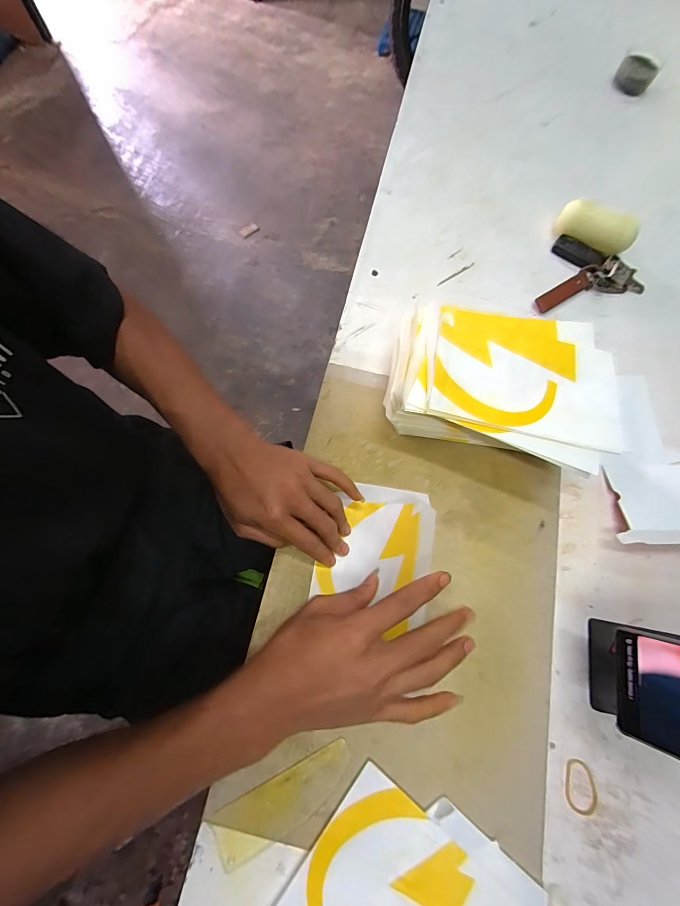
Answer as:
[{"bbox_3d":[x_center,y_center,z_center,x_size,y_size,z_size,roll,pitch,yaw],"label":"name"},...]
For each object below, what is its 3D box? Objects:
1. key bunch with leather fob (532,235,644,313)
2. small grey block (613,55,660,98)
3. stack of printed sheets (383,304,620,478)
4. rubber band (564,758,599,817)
[{"bbox_3d":[0.321,-0.214,0.434,0.116,0.018,0.103,23,75,4],"label":"key bunch with leather fob"},{"bbox_3d":[0.421,-0.540,0.496,0.051,0.027,0.037,34,76,7],"label":"small grey block"},{"bbox_3d":[0.157,-0.070,0.360,0.204,0.082,0.149,21,75,4],"label":"stack of printed sheets"},{"bbox_3d":[0.207,0.288,0.296,0.027,0.004,0.039,4,75,-1],"label":"rubber band"}]

